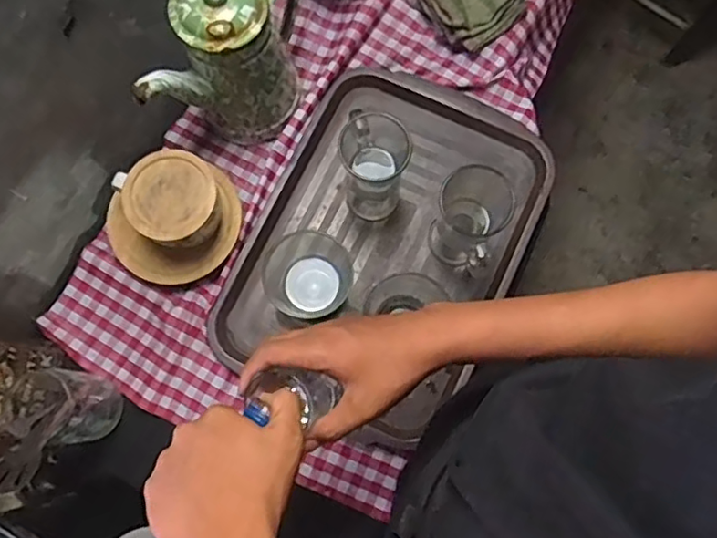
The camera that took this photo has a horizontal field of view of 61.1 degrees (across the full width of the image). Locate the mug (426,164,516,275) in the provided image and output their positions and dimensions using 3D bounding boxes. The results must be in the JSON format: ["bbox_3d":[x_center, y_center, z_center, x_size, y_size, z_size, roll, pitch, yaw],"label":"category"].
[{"bbox_3d":[0.122,-0.055,0.696,0.081,0.112,0.100,32,79,7],"label":"mug"}]

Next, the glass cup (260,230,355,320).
[{"bbox_3d":[-0.058,0.011,0.688,0.089,0.091,0.089,0,77,0],"label":"glass cup"}]

